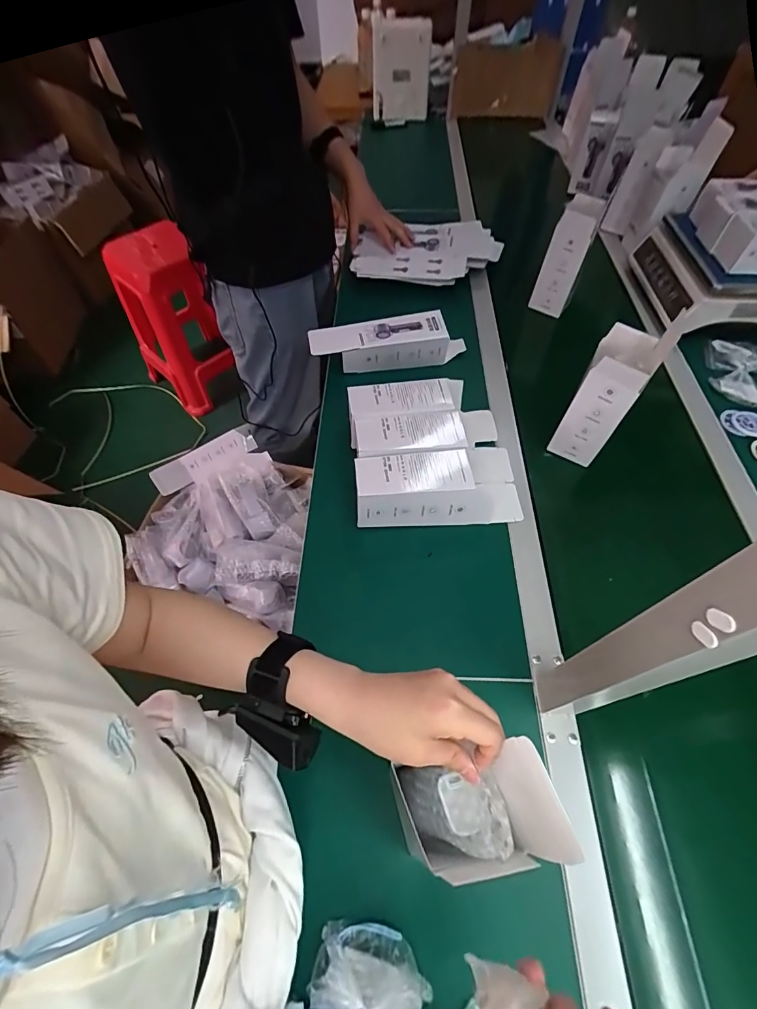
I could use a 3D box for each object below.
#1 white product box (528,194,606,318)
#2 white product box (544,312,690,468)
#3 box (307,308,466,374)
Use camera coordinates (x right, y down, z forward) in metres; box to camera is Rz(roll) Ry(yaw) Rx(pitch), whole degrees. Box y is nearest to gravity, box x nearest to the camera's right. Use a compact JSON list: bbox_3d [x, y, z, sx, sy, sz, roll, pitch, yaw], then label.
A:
[{"bbox_3d":[0.368,-0.478,0.848,0.078,0.186,0.067,25,62,16],"label":"white product box"},{"bbox_3d":[0.334,-0.161,0.632,0.082,0.207,0.088,27,62,17],"label":"white product box"},{"bbox_3d":[0.018,-0.302,0.803,0.282,0.069,0.077,-10,58,-5],"label":"box"}]

